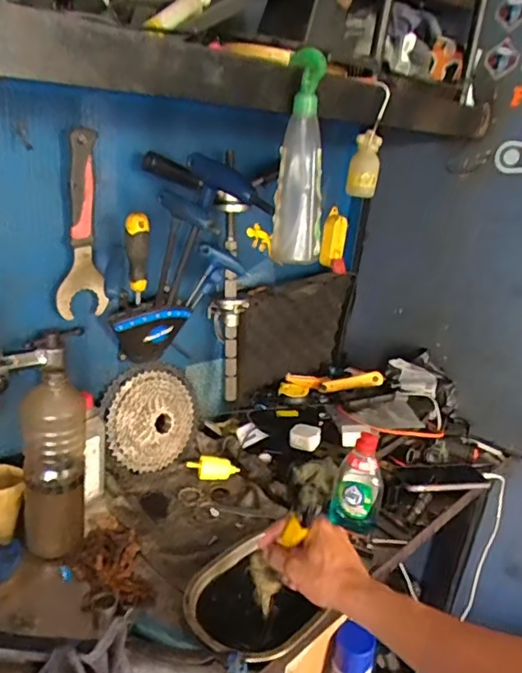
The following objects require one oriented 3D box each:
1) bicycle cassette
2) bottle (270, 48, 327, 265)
[{"bbox_3d":[-0.177,0.132,0.889,0.034,0.180,0.182,-2,43,46],"label":"bicycle cassette"},{"bbox_3d":[0.051,-0.207,0.644,0.055,0.234,0.062,6,21,-1],"label":"bottle"}]

